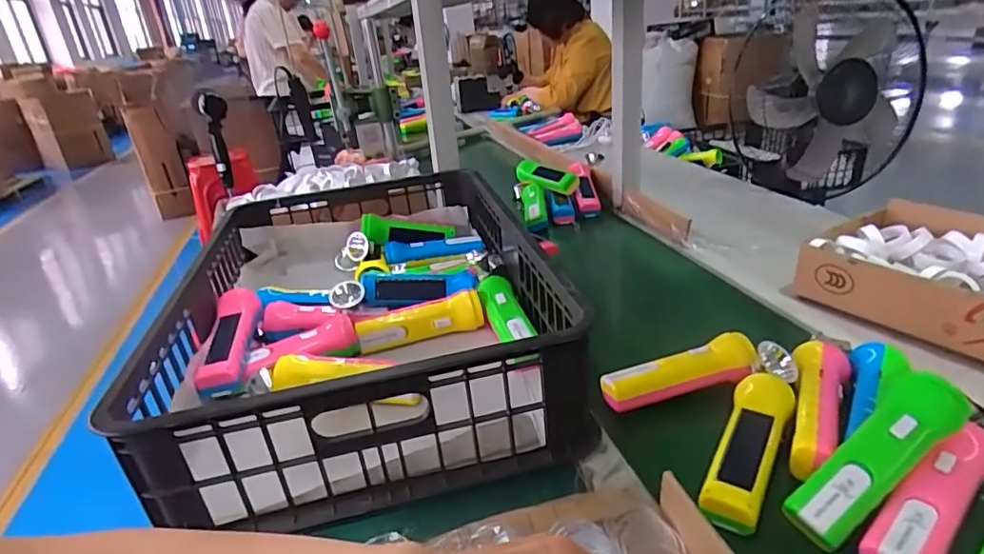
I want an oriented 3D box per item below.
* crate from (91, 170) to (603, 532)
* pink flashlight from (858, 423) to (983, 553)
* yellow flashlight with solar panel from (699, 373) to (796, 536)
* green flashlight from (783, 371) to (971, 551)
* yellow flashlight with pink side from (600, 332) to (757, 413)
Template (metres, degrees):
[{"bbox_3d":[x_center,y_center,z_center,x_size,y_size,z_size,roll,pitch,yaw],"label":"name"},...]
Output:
[{"bbox_3d":[-0.158,0.033,0.711,0.412,0.145,0.565,-11,26,-9],"label":"crate"},{"bbox_3d":[0.328,0.163,0.420,0.160,0.039,0.048,-24,30,-31],"label":"pink flashlight"},{"bbox_3d":[0.223,0.144,0.487,0.046,0.038,0.161,11,31,34],"label":"yellow flashlight with solar panel"},{"bbox_3d":[0.295,0.134,0.430,0.167,0.037,0.038,-38,33,-10],"label":"green flashlight"},{"bbox_3d":[0.191,0.098,0.586,0.154,0.039,0.047,-9,25,-4],"label":"yellow flashlight with pink side"}]

